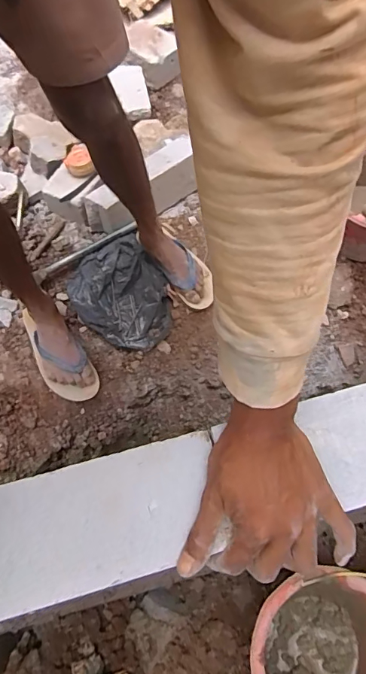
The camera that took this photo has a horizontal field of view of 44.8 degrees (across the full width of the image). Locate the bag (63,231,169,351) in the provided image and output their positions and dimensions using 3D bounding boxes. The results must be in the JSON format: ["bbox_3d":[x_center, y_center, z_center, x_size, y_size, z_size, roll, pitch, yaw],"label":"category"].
[{"bbox_3d":[-0.151,-0.098,1.089,0.215,0.036,0.275,-30,83,-7],"label":"bag"}]

